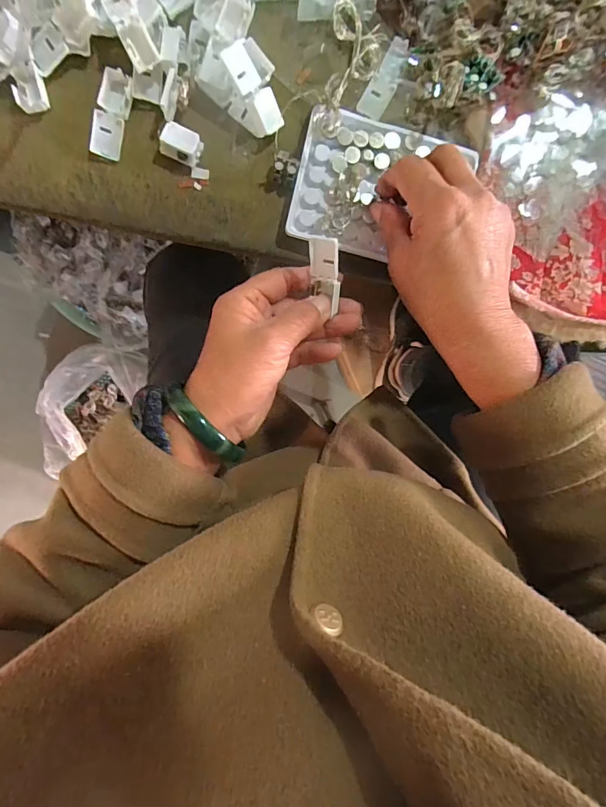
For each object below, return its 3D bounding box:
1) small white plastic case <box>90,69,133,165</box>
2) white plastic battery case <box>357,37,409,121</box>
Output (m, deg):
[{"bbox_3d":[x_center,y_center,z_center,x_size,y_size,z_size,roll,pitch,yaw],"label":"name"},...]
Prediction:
[{"bbox_3d":[-0.133,-0.201,0.291,0.019,0.011,0.054,16,96,-7],"label":"small white plastic case"},{"bbox_3d":[0.061,-0.238,0.305,0.018,0.007,0.055,27,95,-8],"label":"white plastic battery case"}]

